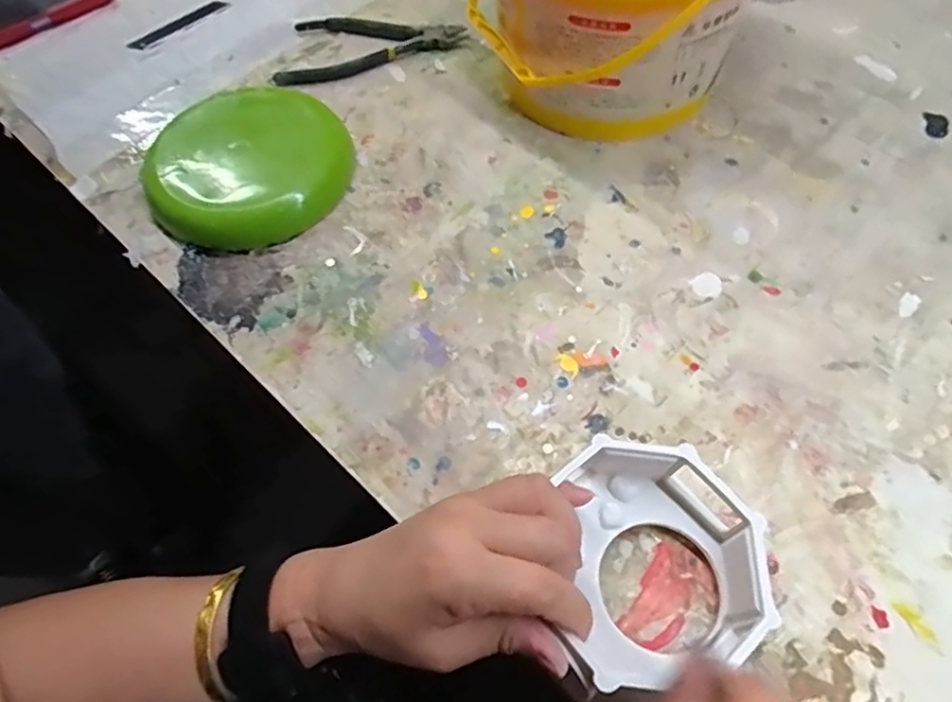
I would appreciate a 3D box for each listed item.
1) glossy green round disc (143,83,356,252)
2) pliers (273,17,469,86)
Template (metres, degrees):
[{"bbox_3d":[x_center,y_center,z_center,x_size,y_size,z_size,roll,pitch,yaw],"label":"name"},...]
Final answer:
[{"bbox_3d":[-0.168,-0.139,0.478,0.140,0.032,0.141,-2,60,3],"label":"glossy green round disc"},{"bbox_3d":[-0.096,-0.276,0.563,0.165,0.009,0.085,-17,60,-5],"label":"pliers"}]

